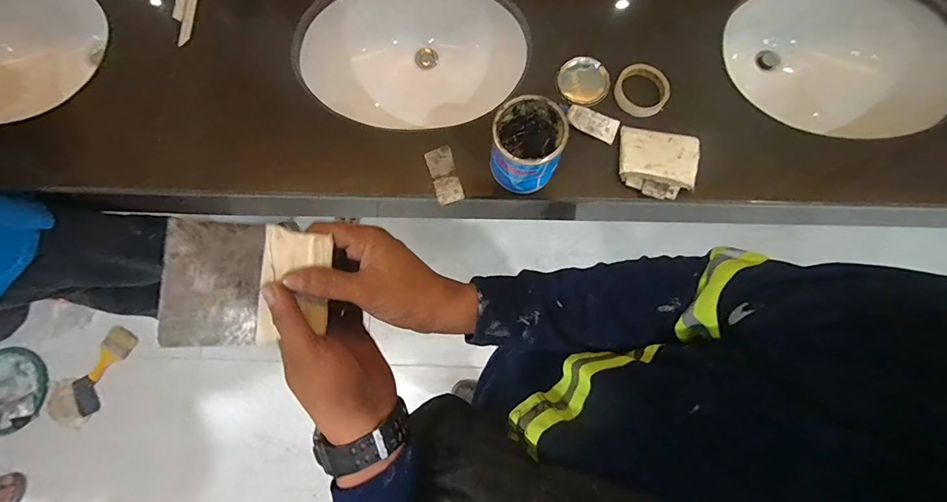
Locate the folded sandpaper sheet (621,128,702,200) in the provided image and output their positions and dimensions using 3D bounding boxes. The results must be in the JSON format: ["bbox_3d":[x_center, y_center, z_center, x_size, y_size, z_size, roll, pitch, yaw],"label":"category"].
[{"bbox_3d":[0.312,-0.149,0.668,0.126,0.015,0.112,11,80,3],"label":"folded sandpaper sheet"}]

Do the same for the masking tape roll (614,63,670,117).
[{"bbox_3d":[0.295,-0.282,0.699,0.091,0.026,0.085,0,79,1],"label":"masking tape roll"}]

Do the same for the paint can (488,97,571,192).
[{"bbox_3d":[0.082,-0.163,0.623,0.101,0.121,0.106,0,79,1],"label":"paint can"}]

